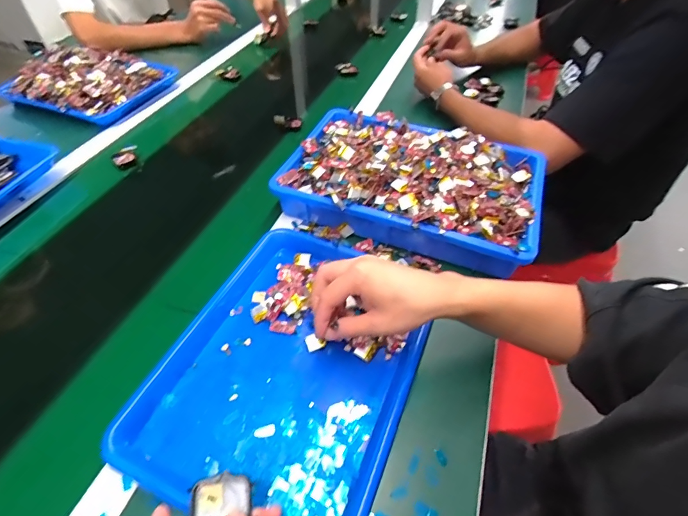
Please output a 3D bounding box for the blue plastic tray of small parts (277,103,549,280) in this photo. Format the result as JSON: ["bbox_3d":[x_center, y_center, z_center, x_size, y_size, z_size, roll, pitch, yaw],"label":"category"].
[{"bbox_3d":[0.103,-0.122,0.602,0.373,0.083,0.240,18,51,13],"label":"blue plastic tray of small parts"}]

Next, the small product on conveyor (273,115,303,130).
[{"bbox_3d":[-0.115,-0.278,0.788,0.062,0.015,0.028,17,51,13],"label":"small product on conveyor"}]

